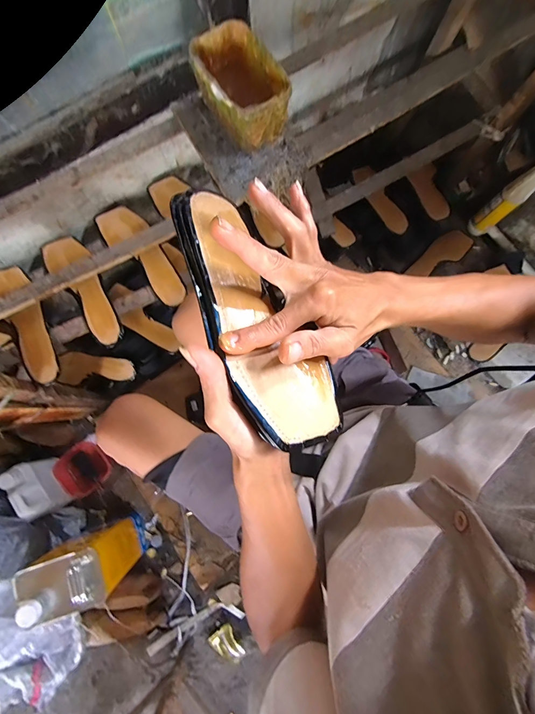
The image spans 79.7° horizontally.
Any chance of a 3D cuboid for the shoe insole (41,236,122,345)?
[{"bbox_3d":[-0.356,-0.137,0.629,0.079,0.027,0.236,-37,81,-6],"label":"shoe insole"}]

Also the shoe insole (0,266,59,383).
[{"bbox_3d":[-0.461,-0.067,0.613,0.076,0.034,0.239,-32,81,-5],"label":"shoe insole"}]

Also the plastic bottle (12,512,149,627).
[{"bbox_3d":[-0.400,0.463,0.718,0.159,0.243,0.115,-22,80,-3],"label":"plastic bottle"}]

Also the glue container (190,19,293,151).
[{"bbox_3d":[-0.036,-0.376,0.459,0.094,0.080,0.139,-36,81,-6],"label":"glue container"}]

